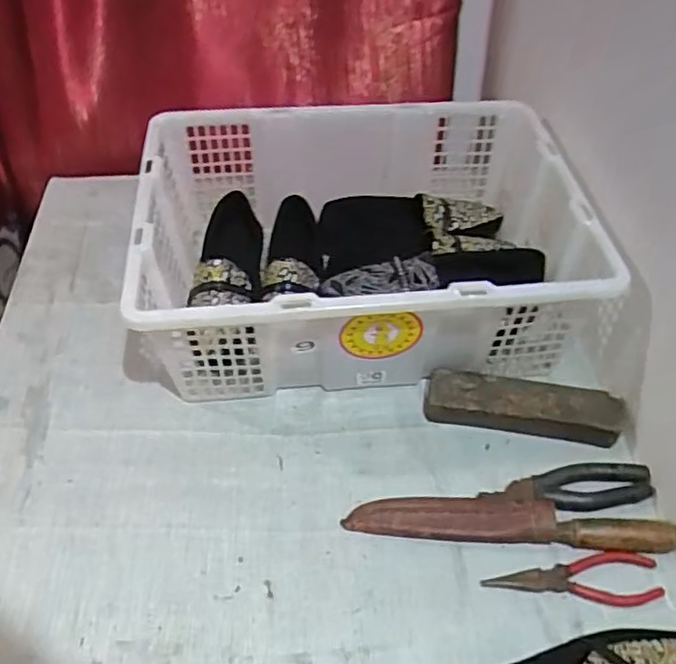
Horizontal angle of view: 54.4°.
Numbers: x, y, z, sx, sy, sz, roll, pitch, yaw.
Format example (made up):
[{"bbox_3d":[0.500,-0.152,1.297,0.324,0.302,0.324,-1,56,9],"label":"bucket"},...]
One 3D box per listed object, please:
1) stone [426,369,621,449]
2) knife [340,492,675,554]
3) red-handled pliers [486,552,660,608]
[{"bbox_3d":[0.193,0.081,0.697,0.198,0.046,0.053,10,48,7],"label":"stone"},{"bbox_3d":[0.160,0.172,0.618,0.301,0.036,0.059,5,47,3],"label":"knife"},{"bbox_3d":[0.209,0.219,0.589,0.151,0.012,0.046,5,47,2],"label":"red-handled pliers"}]

